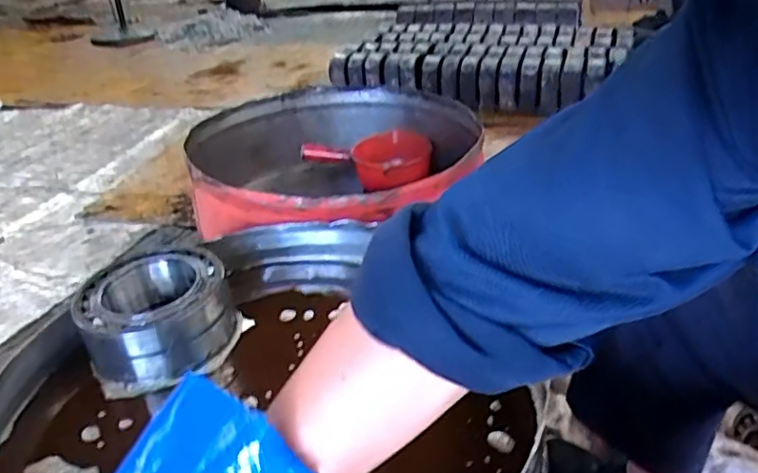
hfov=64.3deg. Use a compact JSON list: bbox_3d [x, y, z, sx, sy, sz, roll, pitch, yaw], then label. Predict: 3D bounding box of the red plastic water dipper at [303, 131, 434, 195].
[{"bbox_3d":[-0.020,-0.176,1.366,0.294,0.081,0.158,18,38,35],"label":"red plastic water dipper"}]

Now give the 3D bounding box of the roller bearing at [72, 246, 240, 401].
[{"bbox_3d":[-0.283,0.102,0.782,0.181,0.086,0.169,-19,33,-22],"label":"roller bearing"}]

